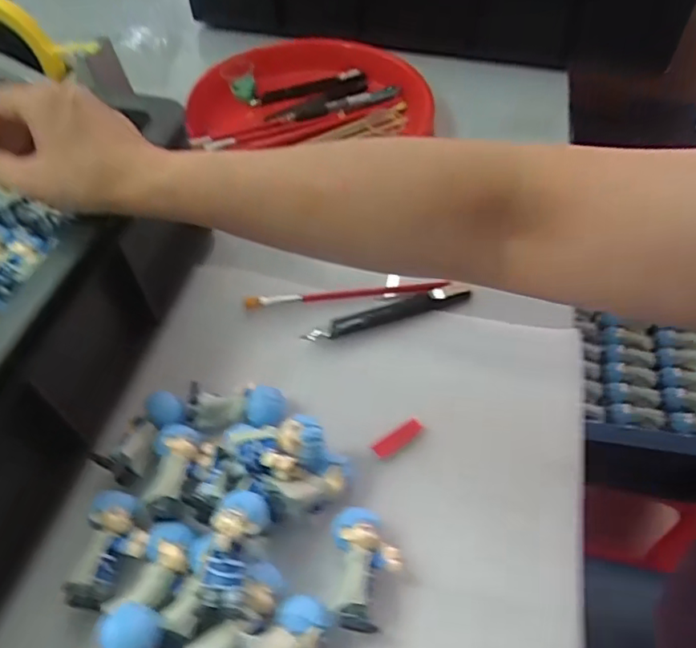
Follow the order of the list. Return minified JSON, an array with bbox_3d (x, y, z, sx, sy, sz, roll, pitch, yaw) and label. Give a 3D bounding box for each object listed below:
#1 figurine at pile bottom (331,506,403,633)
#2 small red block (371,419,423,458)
[{"bbox_3d":[0.011,0.136,0.312,0.036,0.028,0.061,-4,52,-2],"label":"figurine at pile bottom"},{"bbox_3d":[0.033,0.076,0.372,0.036,0.006,0.012,-33,58,-22],"label":"small red block"}]

